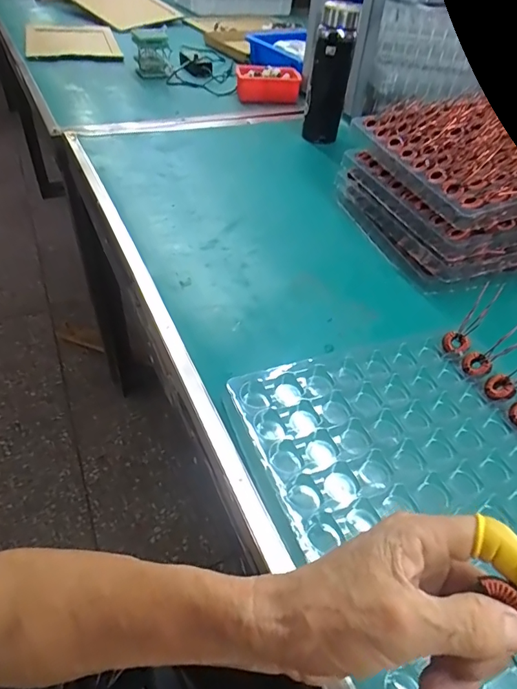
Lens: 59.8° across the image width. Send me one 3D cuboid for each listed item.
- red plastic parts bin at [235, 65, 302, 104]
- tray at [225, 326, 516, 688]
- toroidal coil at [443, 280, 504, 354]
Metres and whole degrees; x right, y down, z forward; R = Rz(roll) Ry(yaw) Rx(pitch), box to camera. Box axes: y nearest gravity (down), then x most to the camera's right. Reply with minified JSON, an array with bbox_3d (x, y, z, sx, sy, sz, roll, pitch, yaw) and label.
[{"bbox_3d":[0.023,-0.633,1.101,0.152,0.067,0.101,4,45,-2],"label":"red plastic parts bin"},{"bbox_3d":[0.145,0.105,0.378,0.280,0.020,0.284,-15,49,-19],"label":"tray"},{"bbox_3d":[0.234,-0.024,0.495,0.024,0.010,0.091,36,81,29],"label":"toroidal coil"}]

